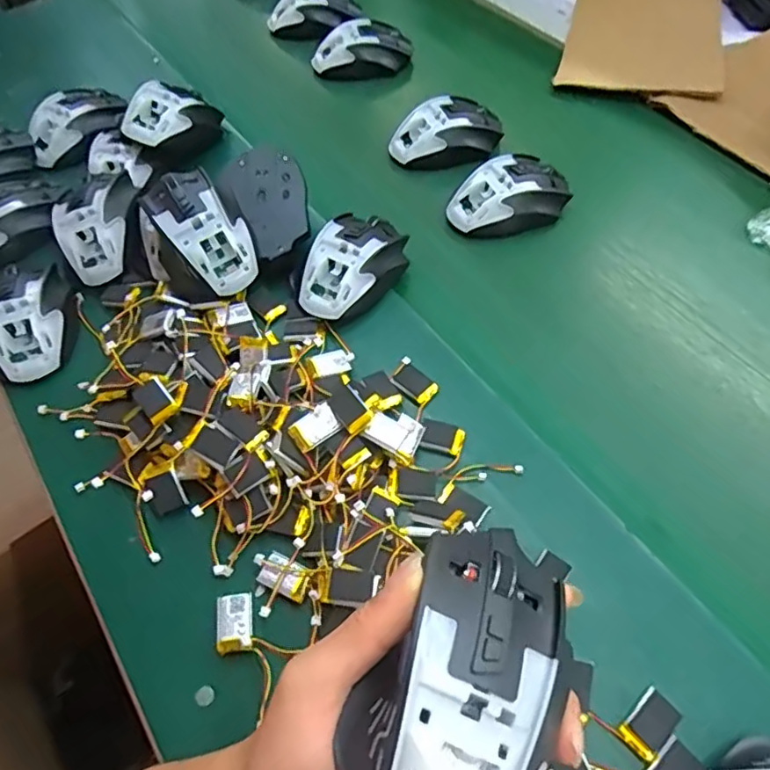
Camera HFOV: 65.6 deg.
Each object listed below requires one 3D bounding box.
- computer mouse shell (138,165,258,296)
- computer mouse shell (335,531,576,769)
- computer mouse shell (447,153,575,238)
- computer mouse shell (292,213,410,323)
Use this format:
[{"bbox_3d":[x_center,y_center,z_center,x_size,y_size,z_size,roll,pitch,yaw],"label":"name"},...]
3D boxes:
[{"bbox_3d":[-0.145,-0.124,0.476,0.056,0.032,0.108,-35,84,-21],"label":"computer mouse shell"},{"bbox_3d":[0.029,0.108,0.212,0.064,0.029,0.112,24,59,15],"label":"computer mouse shell"},{"bbox_3d":[0.115,-0.174,0.545,0.109,0.033,0.062,-17,58,-9],"label":"computer mouse shell"},{"bbox_3d":[-0.027,-0.102,0.493,0.067,0.038,0.110,31,63,21],"label":"computer mouse shell"}]

